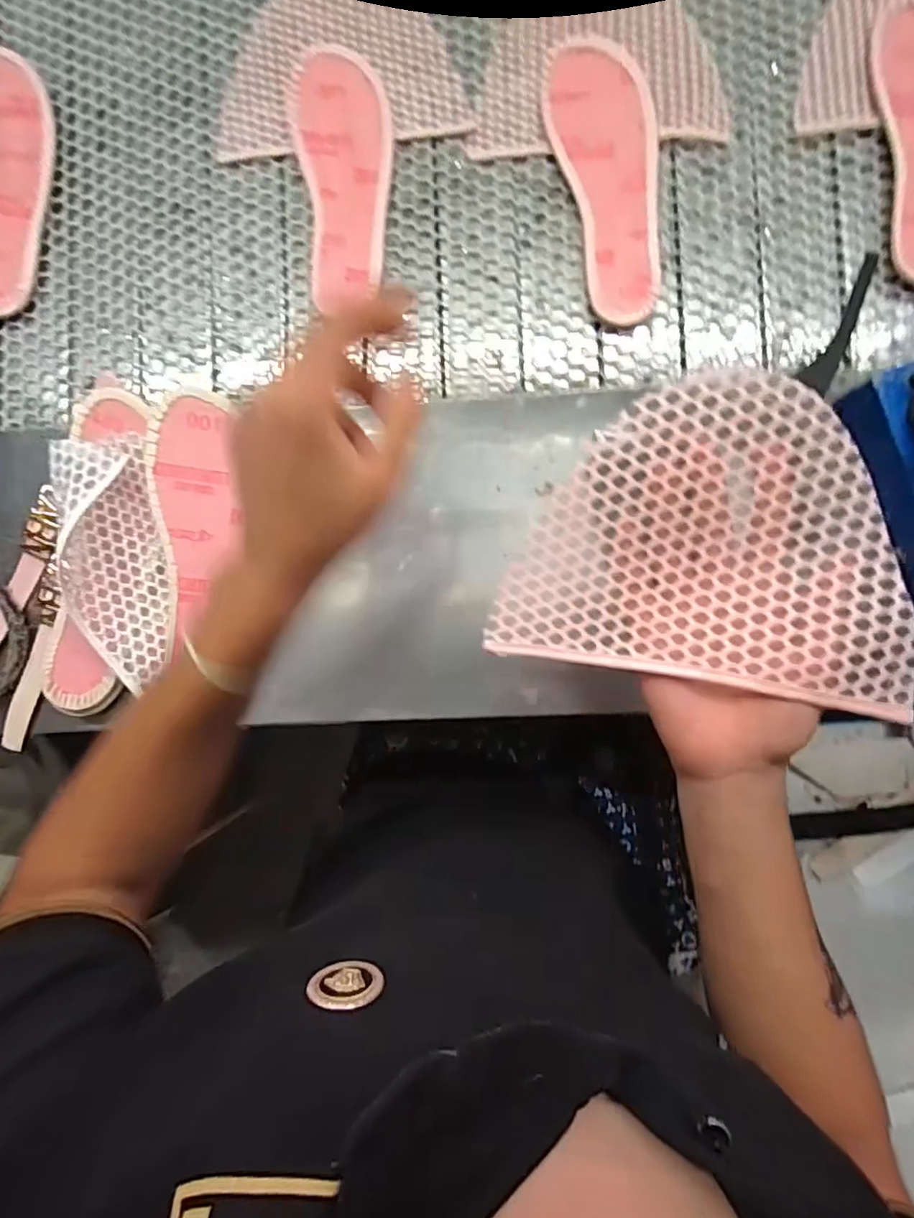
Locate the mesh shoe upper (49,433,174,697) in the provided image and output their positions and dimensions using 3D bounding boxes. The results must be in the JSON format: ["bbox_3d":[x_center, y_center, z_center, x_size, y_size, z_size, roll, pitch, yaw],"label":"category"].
[{"bbox_3d":[-0.258,-0.036,0.413,0.073,0.049,0.181,-1,87,4],"label":"mesh shoe upper"}]

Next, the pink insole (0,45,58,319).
[{"bbox_3d":[-0.392,-0.374,0.481,0.085,0.006,0.231,-4,87,3],"label":"pink insole"}]

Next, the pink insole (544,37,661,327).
[{"bbox_3d":[0.127,-0.345,0.447,0.078,0.019,0.226,-13,87,3],"label":"pink insole"}]

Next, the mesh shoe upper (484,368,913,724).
[{"bbox_3d":[0.131,-0.039,0.288,0.204,0.032,0.154,9,88,4],"label":"mesh shoe upper"}]

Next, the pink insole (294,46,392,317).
[{"bbox_3d":[-0.090,-0.360,0.459,0.077,0.015,0.212,-8,87,3],"label":"pink insole"}]

